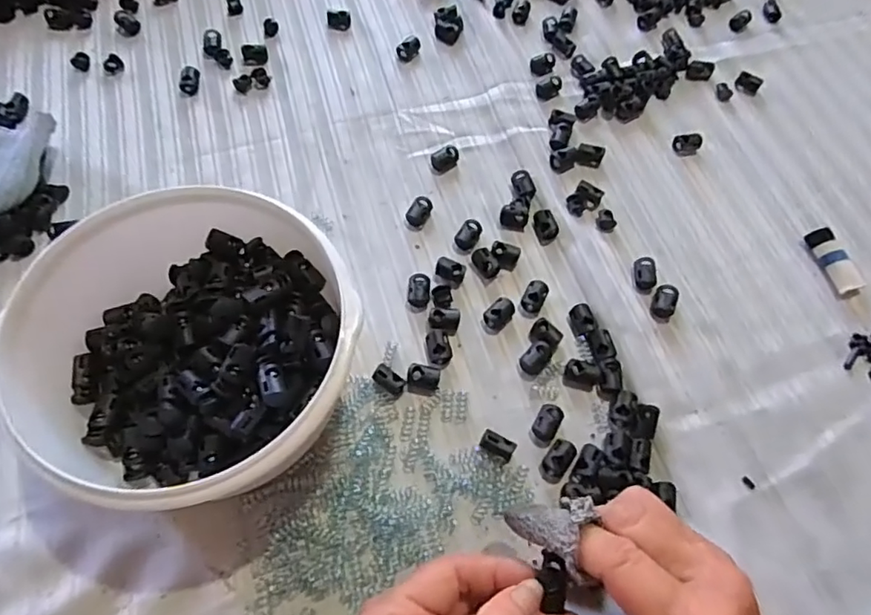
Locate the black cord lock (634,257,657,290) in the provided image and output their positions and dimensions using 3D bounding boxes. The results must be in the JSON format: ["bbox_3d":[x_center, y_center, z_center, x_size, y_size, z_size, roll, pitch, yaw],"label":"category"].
[{"bbox_3d":[0.139,-0.023,0.371,0.013,0.007,0.022,-1,64,-4],"label":"black cord lock"}]

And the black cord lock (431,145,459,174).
[{"bbox_3d":[0.007,-0.110,0.413,0.021,0.011,0.013,-31,69,-16],"label":"black cord lock"}]

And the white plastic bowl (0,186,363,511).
[{"bbox_3d":[-0.122,0.023,0.297,0.159,0.079,0.160,1,64,-2],"label":"white plastic bowl"}]

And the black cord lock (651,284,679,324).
[{"bbox_3d":[0.149,-0.003,0.361,0.014,0.008,0.025,24,65,9],"label":"black cord lock"}]

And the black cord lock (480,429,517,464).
[{"bbox_3d":[0.035,0.079,0.317,0.020,0.010,0.011,29,66,11],"label":"black cord lock"}]

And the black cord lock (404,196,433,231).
[{"bbox_3d":[-0.012,-0.066,0.387,0.014,0.008,0.022,26,65,9],"label":"black cord lock"}]

